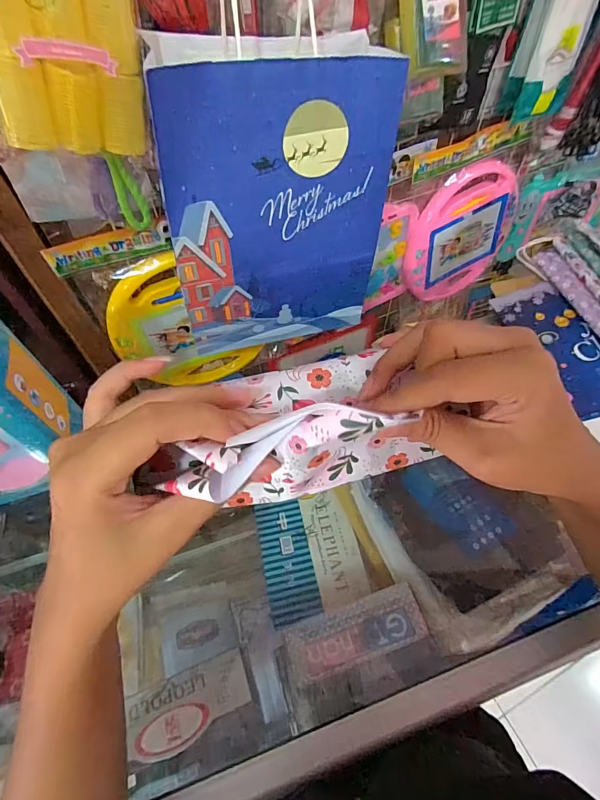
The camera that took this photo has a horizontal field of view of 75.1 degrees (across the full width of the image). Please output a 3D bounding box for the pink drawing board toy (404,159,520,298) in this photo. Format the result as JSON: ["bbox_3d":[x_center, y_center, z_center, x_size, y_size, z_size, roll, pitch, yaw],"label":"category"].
[{"bbox_3d":[0.331,-0.335,0.823,0.261,0.274,0.040,-27,59,-17],"label":"pink drawing board toy"}]

